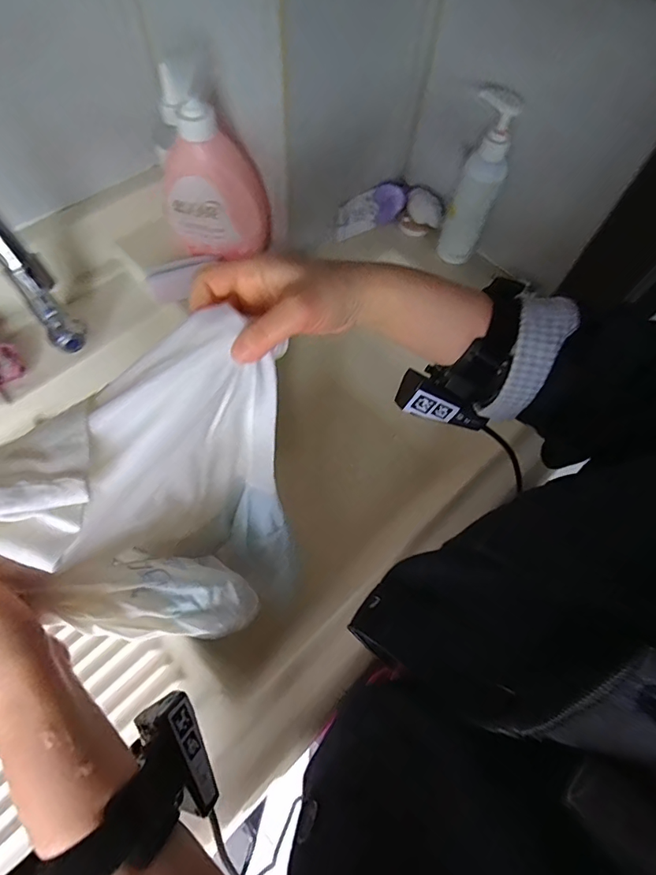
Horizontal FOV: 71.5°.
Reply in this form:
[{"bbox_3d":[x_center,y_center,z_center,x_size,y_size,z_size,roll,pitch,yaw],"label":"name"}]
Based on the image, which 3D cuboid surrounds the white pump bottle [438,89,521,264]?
[{"bbox_3d":[0.168,-0.284,0.531,0.055,0.190,0.042,28,67,9],"label":"white pump bottle"}]

